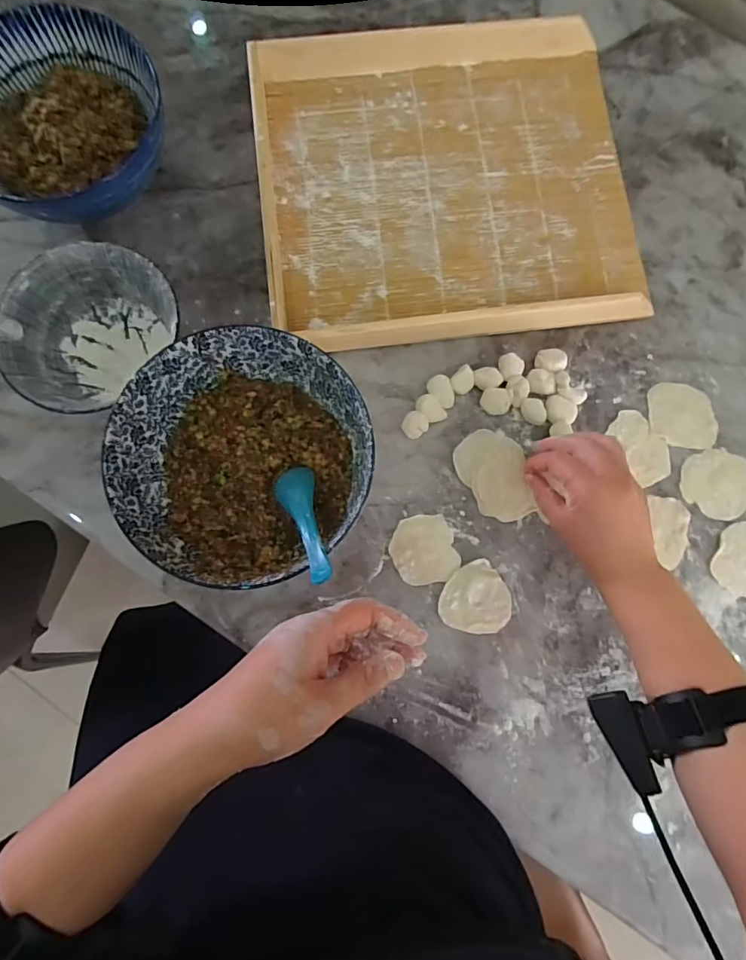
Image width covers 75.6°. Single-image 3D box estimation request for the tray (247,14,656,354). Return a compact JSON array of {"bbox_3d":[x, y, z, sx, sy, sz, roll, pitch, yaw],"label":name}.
[{"bbox_3d":[0.079,-0.324,0.512,0.386,0.040,0.366,-8,82,-3],"label":"tray"}]

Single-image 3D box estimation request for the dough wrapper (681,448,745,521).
[{"bbox_3d":[0.353,0.002,0.489,0.073,0.004,0.070,0,81,-1],"label":"dough wrapper"}]

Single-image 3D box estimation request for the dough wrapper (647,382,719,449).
[{"bbox_3d":[0.322,-0.067,0.498,0.067,0.004,0.066,1,81,-1],"label":"dough wrapper"}]

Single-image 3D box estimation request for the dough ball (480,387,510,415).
[{"bbox_3d":[0.125,-0.080,0.492,0.028,0.012,0.027,0,81,-1],"label":"dough ball"}]

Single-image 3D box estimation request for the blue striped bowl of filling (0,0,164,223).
[{"bbox_3d":[-0.306,-0.353,0.484,0.192,0.084,0.180,0,81,0],"label":"blue striped bowl of filling"}]

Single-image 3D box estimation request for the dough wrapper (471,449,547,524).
[{"bbox_3d":[0.129,0.007,0.480,0.053,0.010,0.068,-12,82,-3],"label":"dough wrapper"}]

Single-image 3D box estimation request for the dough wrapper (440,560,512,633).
[{"bbox_3d":[0.101,0.117,0.467,0.065,0.004,0.067,0,81,-1],"label":"dough wrapper"}]

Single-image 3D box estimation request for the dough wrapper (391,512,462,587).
[{"bbox_3d":[0.050,0.069,0.473,0.063,0.004,0.065,-13,82,-3],"label":"dough wrapper"}]

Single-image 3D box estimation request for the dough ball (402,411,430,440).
[{"bbox_3d":[0.042,-0.055,0.487,0.025,0.016,0.025,0,81,-1],"label":"dough ball"}]

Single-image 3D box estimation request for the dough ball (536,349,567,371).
[{"bbox_3d":[0.184,-0.123,0.500,0.031,0.015,0.026,-12,82,-3],"label":"dough ball"}]

